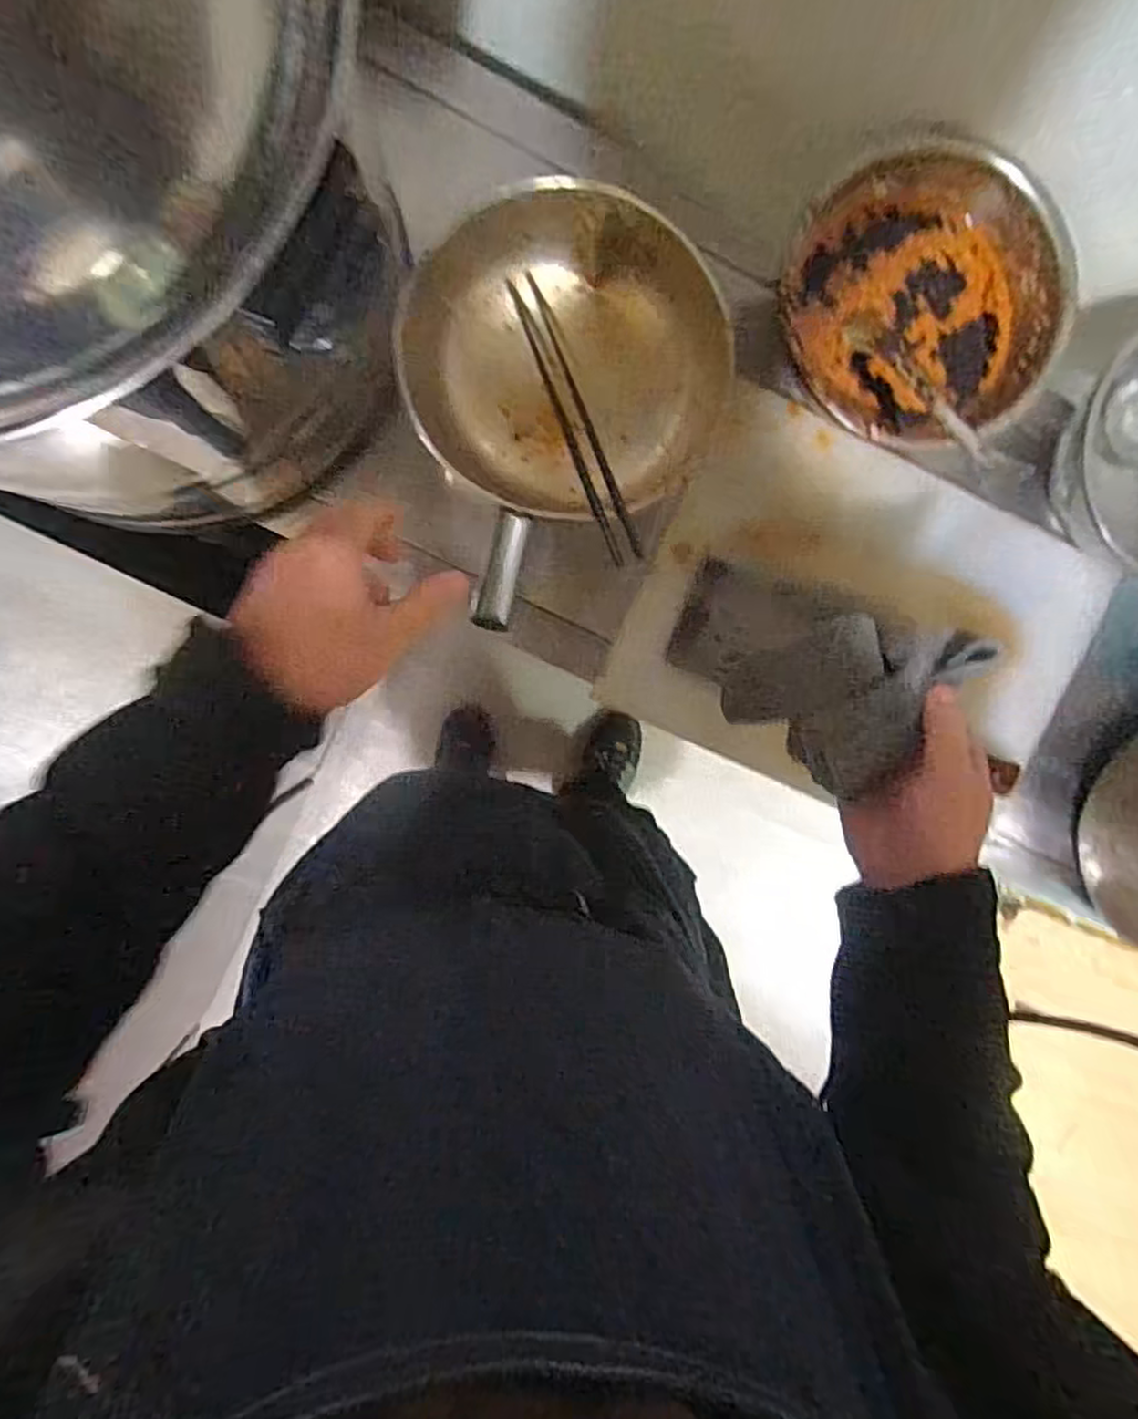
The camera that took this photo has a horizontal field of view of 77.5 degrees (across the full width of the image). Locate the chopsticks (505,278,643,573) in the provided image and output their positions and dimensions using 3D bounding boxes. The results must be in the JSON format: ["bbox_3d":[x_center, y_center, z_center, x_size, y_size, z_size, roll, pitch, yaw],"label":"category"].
[{"bbox_3d":[0.004,-0.222,0.544,0.024,0.017,0.237,-19,82,-2],"label":"chopsticks"}]

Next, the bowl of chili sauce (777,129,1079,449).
[{"bbox_3d":[0.258,-0.295,0.529,0.196,0.088,0.187,0,95,-4],"label":"bowl of chili sauce"}]

